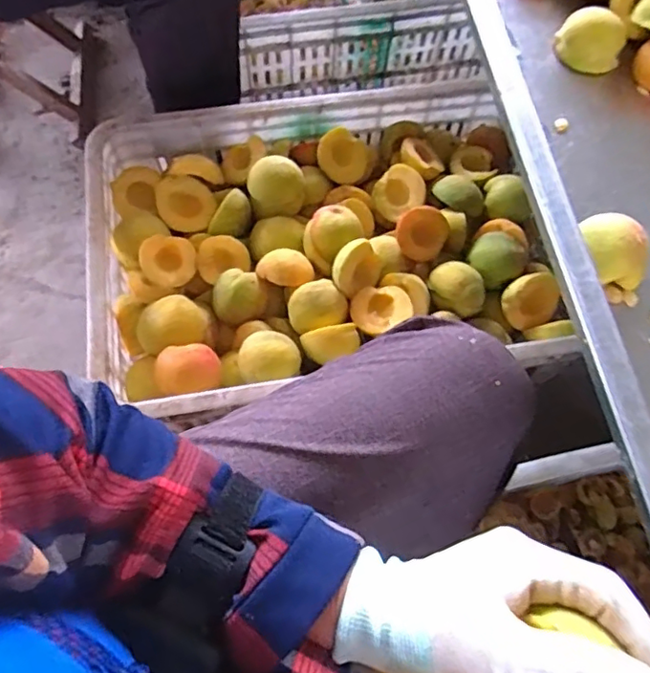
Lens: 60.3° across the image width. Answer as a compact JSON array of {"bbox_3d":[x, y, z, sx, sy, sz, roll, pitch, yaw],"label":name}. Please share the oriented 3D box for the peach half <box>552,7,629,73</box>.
[{"bbox_3d":[0.248,-0.276,0.518,0.060,0.036,0.046,24,71,9],"label":"peach half"}]

